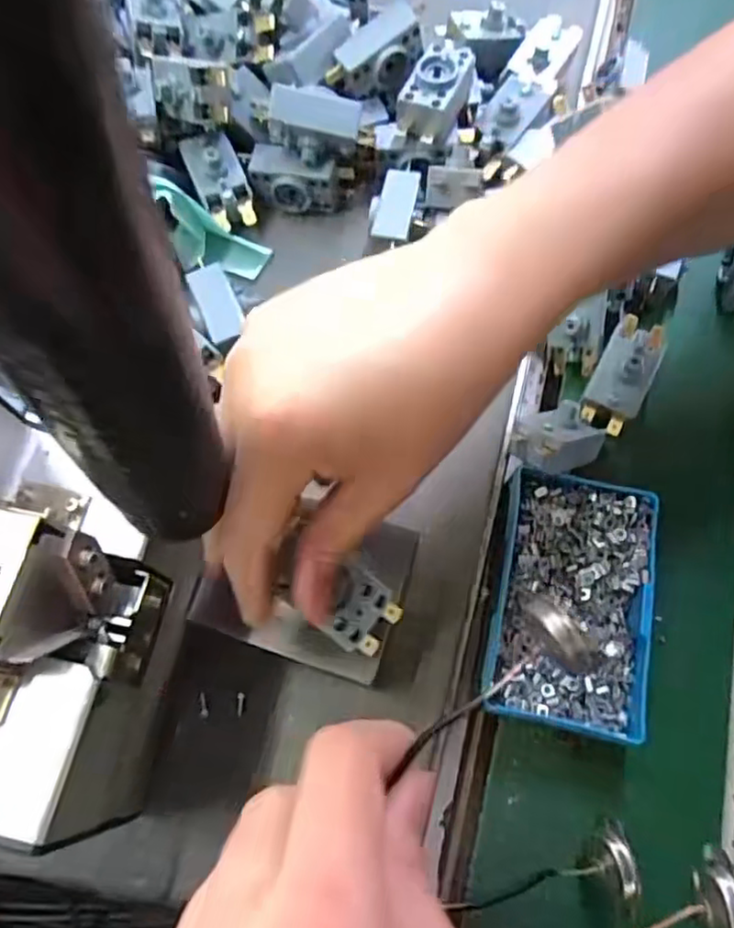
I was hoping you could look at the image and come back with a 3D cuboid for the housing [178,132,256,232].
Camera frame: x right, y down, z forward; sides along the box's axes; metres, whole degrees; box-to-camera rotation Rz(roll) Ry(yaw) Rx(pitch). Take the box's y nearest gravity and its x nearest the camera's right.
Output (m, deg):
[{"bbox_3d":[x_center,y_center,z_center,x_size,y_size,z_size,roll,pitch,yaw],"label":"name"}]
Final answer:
[{"bbox_3d":[-0.082,-0.159,0.350,0.027,0.027,0.049,-22,69,-9],"label":"housing"}]

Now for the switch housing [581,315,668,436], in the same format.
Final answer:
[{"bbox_3d":[0.135,-0.048,0.330,0.027,0.019,0.063,28,87,11],"label":"switch housing"}]

